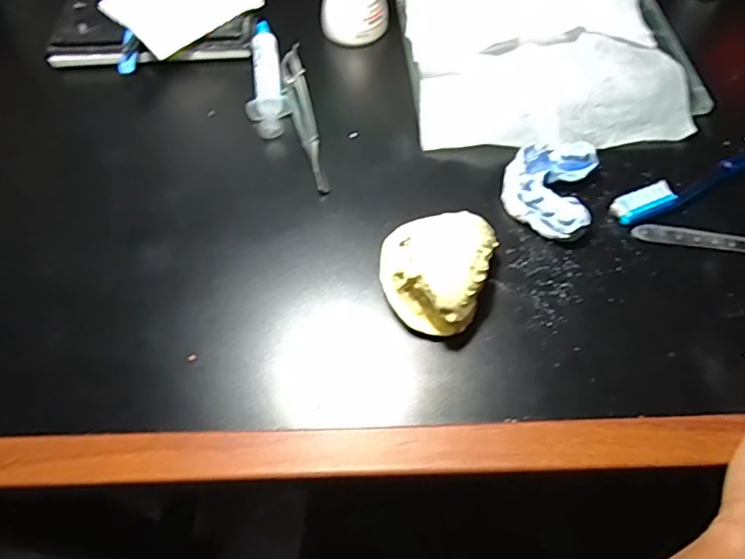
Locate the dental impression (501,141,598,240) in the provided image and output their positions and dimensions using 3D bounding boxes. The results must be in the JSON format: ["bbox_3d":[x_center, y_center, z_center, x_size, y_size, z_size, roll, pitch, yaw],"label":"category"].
[{"bbox_3d":[0.109,-0.062,0.354,0.052,0.028,0.075,11,61,8],"label":"dental impression"}]

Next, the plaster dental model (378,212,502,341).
[{"bbox_3d":[0.034,-0.007,0.317,0.058,0.041,0.066,17,62,11],"label":"plaster dental model"}]

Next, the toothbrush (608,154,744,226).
[{"bbox_3d":[0.237,-0.072,0.366,0.185,0.013,0.018,-21,62,-10],"label":"toothbrush"}]

